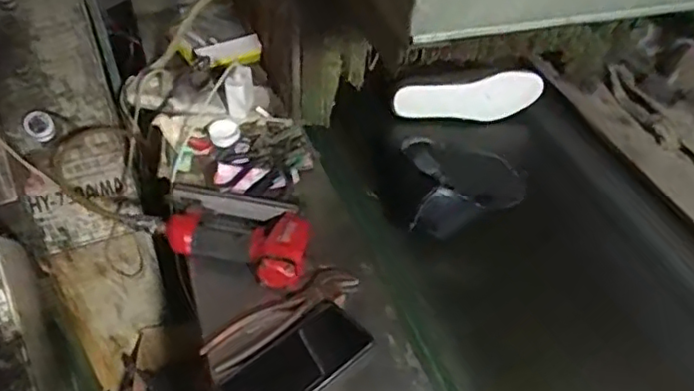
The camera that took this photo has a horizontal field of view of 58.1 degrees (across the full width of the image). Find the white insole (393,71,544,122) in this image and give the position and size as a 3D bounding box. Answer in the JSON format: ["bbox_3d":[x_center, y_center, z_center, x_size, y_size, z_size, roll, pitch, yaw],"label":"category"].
[{"bbox_3d":[0.207,-0.163,1.075,0.256,0.085,0.017,-7,45,-9],"label":"white insole"}]

